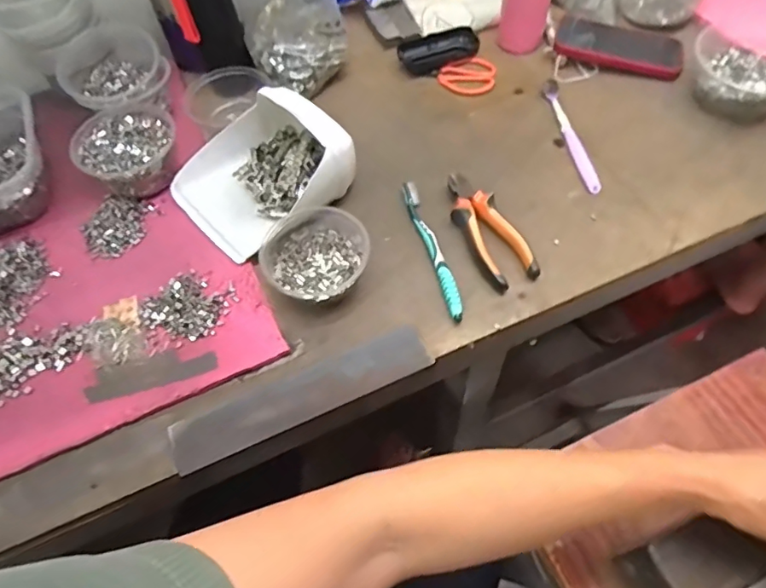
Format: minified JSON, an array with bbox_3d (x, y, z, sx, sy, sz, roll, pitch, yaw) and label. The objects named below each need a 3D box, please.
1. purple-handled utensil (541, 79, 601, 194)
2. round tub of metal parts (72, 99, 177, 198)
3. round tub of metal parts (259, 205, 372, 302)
[{"bbox_3d":[0.227,-0.196,0.653,0.021,0.011,0.185,-8,58,-1],"label":"purple-handled utensil"},{"bbox_3d":[-0.291,-0.169,0.617,0.107,0.056,0.109,-2,58,3],"label":"round tub of metal parts"},{"bbox_3d":[-0.067,-0.035,0.557,0.107,0.041,0.103,-2,58,3],"label":"round tub of metal parts"}]

